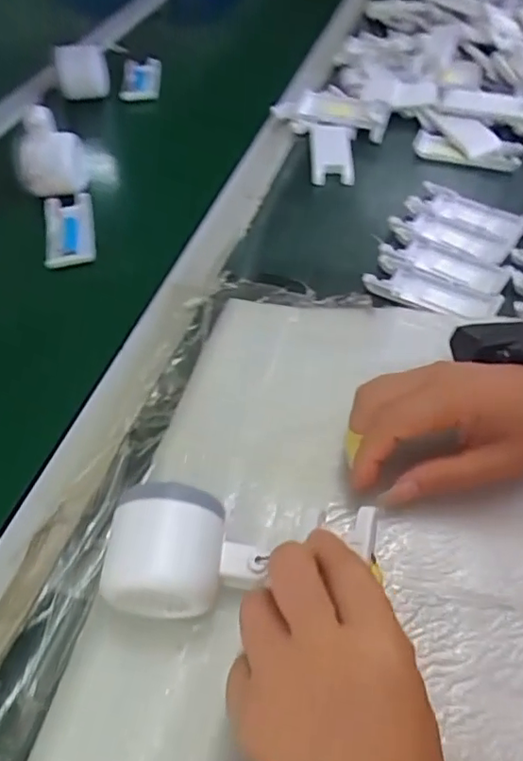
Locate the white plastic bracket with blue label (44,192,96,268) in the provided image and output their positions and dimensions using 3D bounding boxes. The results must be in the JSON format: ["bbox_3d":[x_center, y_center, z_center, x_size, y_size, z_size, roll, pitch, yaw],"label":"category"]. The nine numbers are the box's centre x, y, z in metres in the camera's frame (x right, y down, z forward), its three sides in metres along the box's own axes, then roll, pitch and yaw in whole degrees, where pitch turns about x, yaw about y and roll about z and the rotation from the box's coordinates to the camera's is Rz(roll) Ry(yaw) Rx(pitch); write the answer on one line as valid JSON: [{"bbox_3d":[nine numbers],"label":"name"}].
[{"bbox_3d":[-0.181,-0.144,0.544,0.045,0.012,0.098,-11,50,-6],"label":"white plastic bracket with blue label"}]

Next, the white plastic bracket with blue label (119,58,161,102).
[{"bbox_3d":[-0.155,-0.387,0.743,0.053,0.019,0.097,-6,50,-2],"label":"white plastic bracket with blue label"}]

